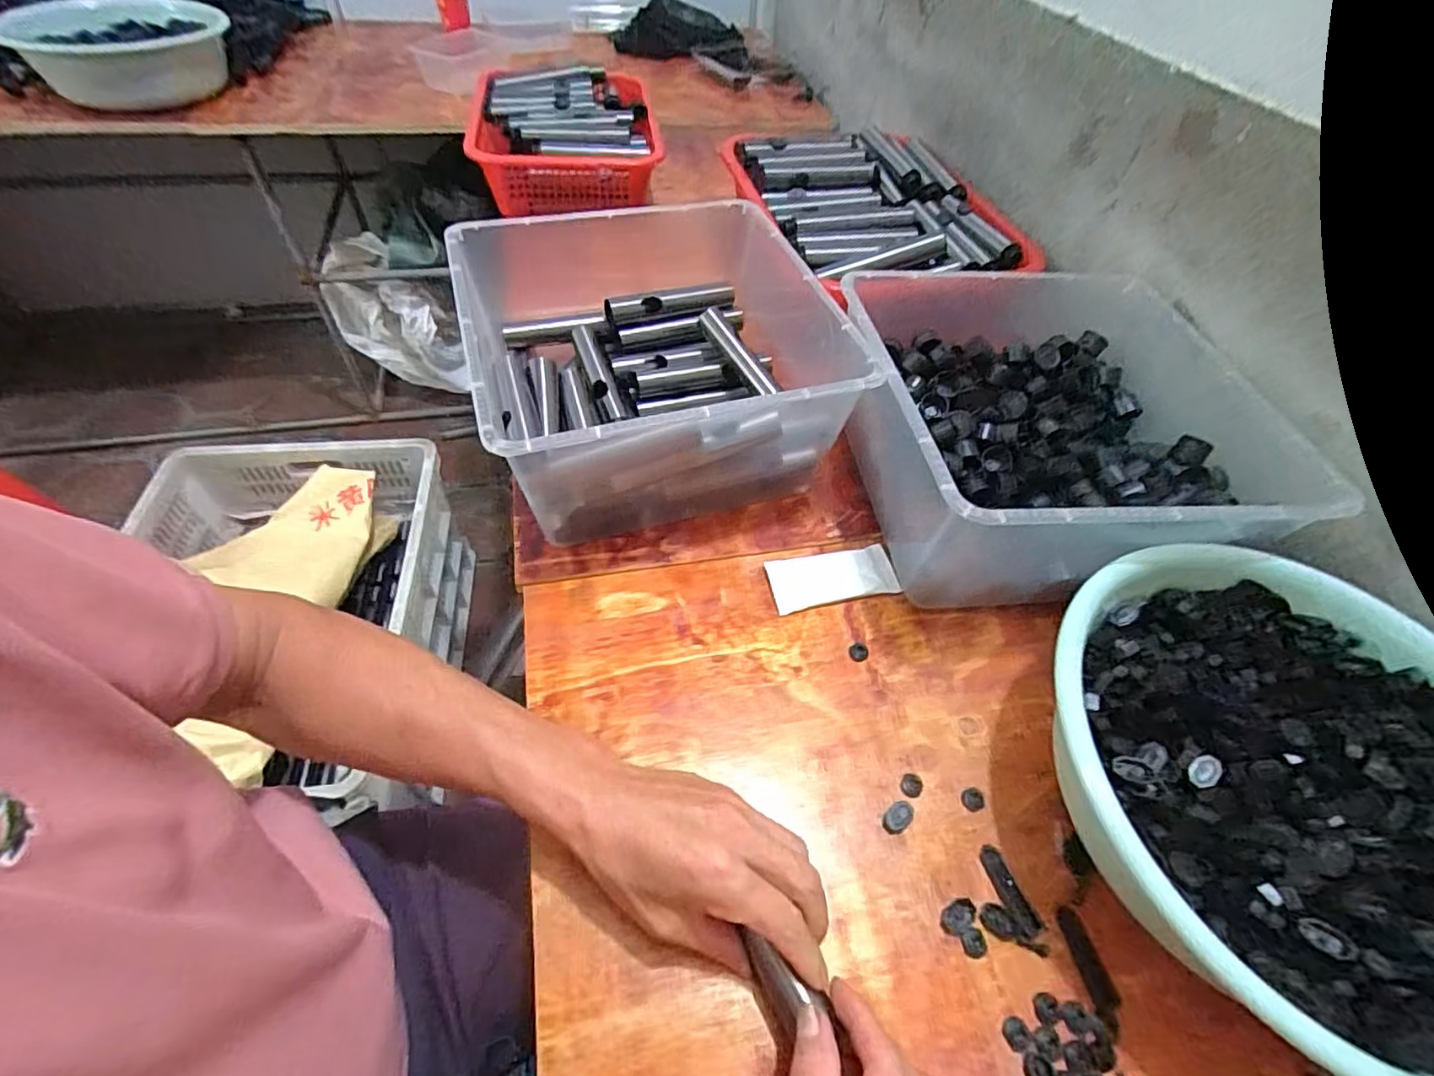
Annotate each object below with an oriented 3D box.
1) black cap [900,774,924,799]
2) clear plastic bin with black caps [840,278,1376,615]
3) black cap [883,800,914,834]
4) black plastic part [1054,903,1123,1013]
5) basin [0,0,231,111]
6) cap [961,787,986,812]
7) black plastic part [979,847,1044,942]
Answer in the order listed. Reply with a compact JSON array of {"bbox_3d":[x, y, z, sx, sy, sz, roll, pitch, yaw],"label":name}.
[{"bbox_3d":[0.134,0.169,0.424,0.015,0.004,0.017,35,57,22],"label":"black cap"},{"bbox_3d":[0.278,-0.097,0.556,0.305,0.153,0.328,-2,52,-6],"label":"clear plastic bin with black caps"},{"bbox_3d":[0.120,0.185,0.408,0.022,0.008,0.015,-32,60,-26],"label":"black cap"},{"bbox_3d":[0.218,0.246,0.363,0.015,0.004,0.051,-7,52,-9],"label":"black plastic part"},{"bbox_3d":[-0.973,-0.809,1.038,0.248,0.114,0.331,-5,52,-8],"label":"basin"},{"bbox_3d":[0.174,0.177,0.419,0.016,0.004,0.014,-2,52,-5],"label":"cap"},{"bbox_3d":[0.180,0.217,0.381,0.016,0.004,0.051,-15,54,-15],"label":"black plastic part"}]

